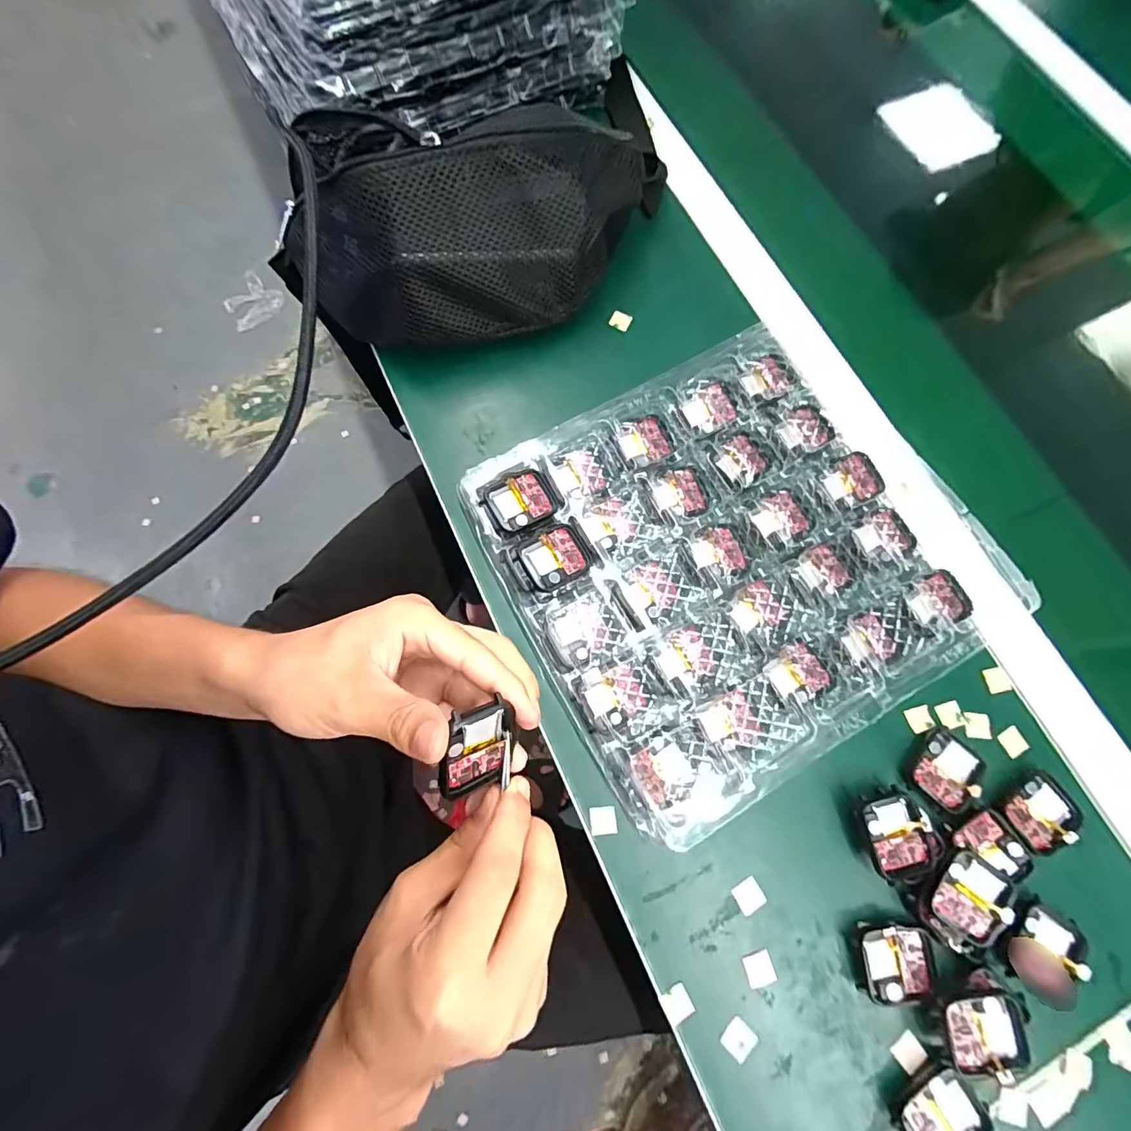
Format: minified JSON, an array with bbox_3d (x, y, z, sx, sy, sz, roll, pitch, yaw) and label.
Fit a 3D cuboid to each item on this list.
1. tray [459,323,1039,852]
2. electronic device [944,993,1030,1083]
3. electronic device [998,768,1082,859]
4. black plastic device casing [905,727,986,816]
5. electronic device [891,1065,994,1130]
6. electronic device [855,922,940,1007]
[{"bbox_3d":[0.111,-0.012,0.329,0.285,0.032,0.261,-28,78,-9],"label":"tray"},{"bbox_3d":[0.225,0.253,0.261,0.042,0.014,0.037,-5,75,-3],"label":"electronic device"},{"bbox_3d":[0.292,0.153,0.296,0.045,0.008,0.037,-29,78,-9],"label":"electronic device"},{"bbox_3d":[0.243,0.131,0.306,0.036,0.011,0.044,43,78,9],"label":"black plastic device casing"},{"bbox_3d":[0.201,0.296,0.257,0.045,0.012,0.037,-34,79,-10],"label":"electronic device"},{"bbox_3d":[0.188,0.225,0.271,0.041,0.012,0.038,2,75,-1],"label":"electronic device"}]

